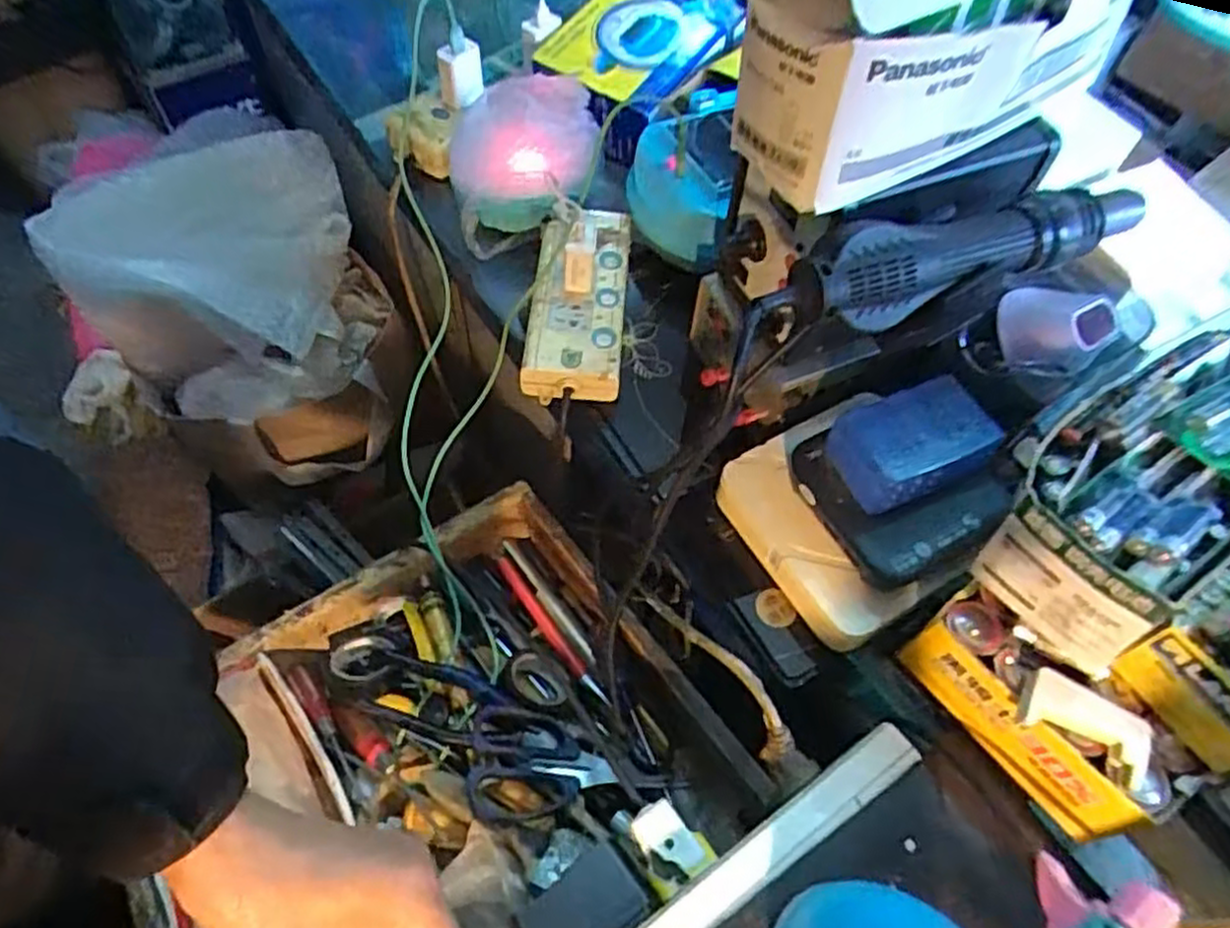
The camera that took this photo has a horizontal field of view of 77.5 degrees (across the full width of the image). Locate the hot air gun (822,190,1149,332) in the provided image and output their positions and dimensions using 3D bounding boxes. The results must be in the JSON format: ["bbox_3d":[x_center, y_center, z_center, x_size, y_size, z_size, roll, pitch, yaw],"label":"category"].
[{"bbox_3d":[0.197,-0.118,0.399,0.210,0.038,0.037,-18,61,-13],"label":"hot air gun"}]

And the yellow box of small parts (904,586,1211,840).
[{"bbox_3d":[0.234,0.137,0.428,0.056,0.074,0.144,-37,67,-22],"label":"yellow box of small parts"}]

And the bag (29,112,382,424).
[{"bbox_3d":[-0.404,-0.193,0.805,0.267,0.192,0.231,-12,60,-10],"label":"bag"}]

